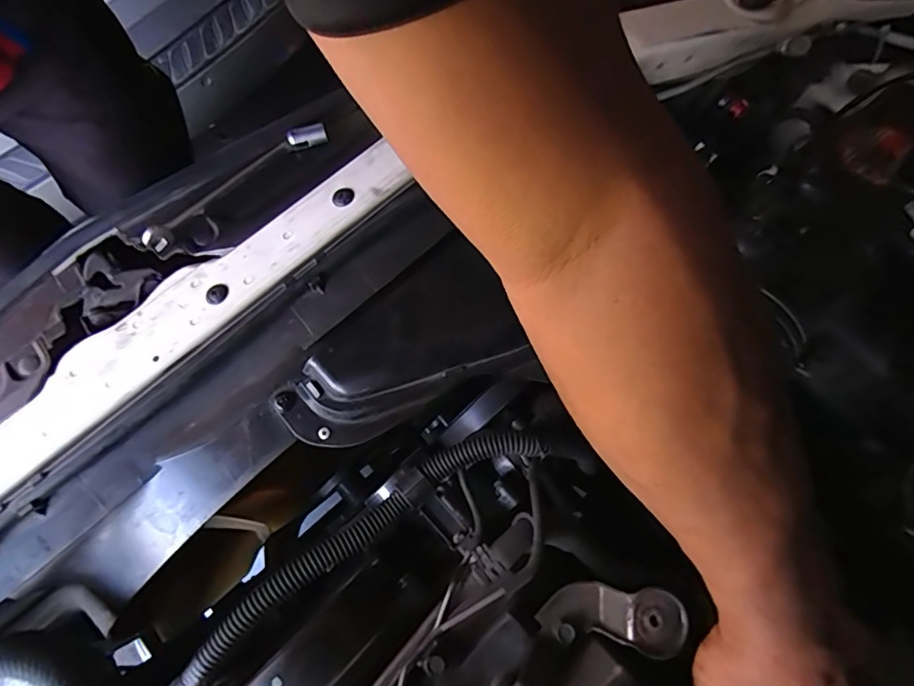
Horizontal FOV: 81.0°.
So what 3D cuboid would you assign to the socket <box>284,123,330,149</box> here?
[{"bbox_3d":[-0.143,-0.197,0.511,0.038,0.013,0.015,-19,75,-5],"label":"socket"}]

